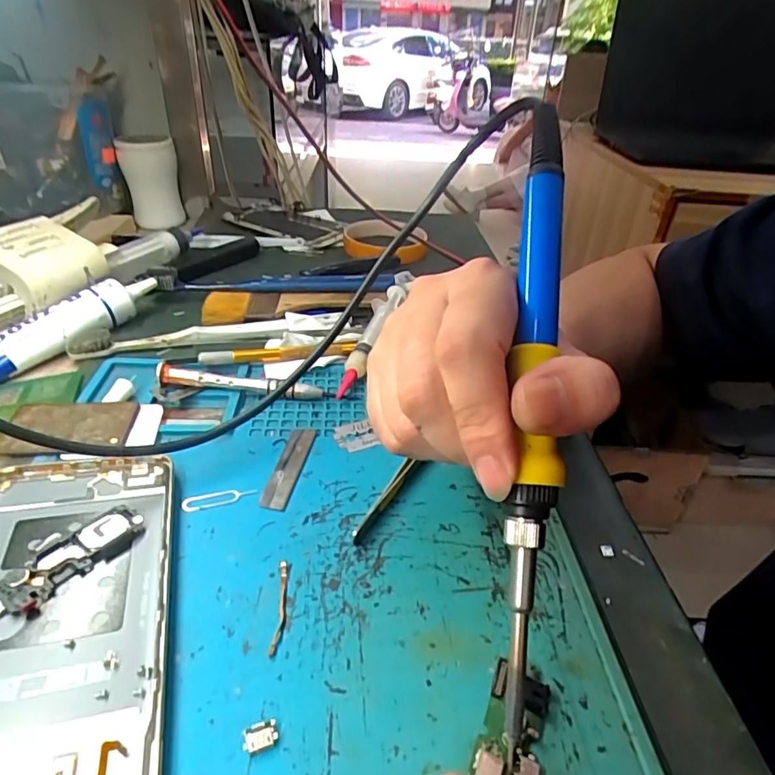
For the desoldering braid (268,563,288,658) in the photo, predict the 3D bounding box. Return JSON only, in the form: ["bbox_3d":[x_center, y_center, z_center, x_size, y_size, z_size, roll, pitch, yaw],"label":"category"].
[{"bbox_3d":[-0.041,0.082,0.198,0.004,0.004,0.038,1,35,-5],"label":"desoldering braid"}]

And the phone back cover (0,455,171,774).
[{"bbox_3d":[-0.117,0.082,0.183,0.074,0.013,0.161,-7,36,-16],"label":"phone back cover"}]

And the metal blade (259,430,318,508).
[{"bbox_3d":[-0.049,0.038,0.260,0.014,0.004,0.057,7,35,5],"label":"metal blade"}]

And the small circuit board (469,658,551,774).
[{"bbox_3d":[0.039,0.111,0.164,0.020,0.004,0.043,15,39,16],"label":"small circuit board"}]

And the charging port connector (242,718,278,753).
[{"bbox_3d":[-0.039,0.108,0.162,0.010,0.004,0.008,-5,36,-13],"label":"charging port connector"}]

